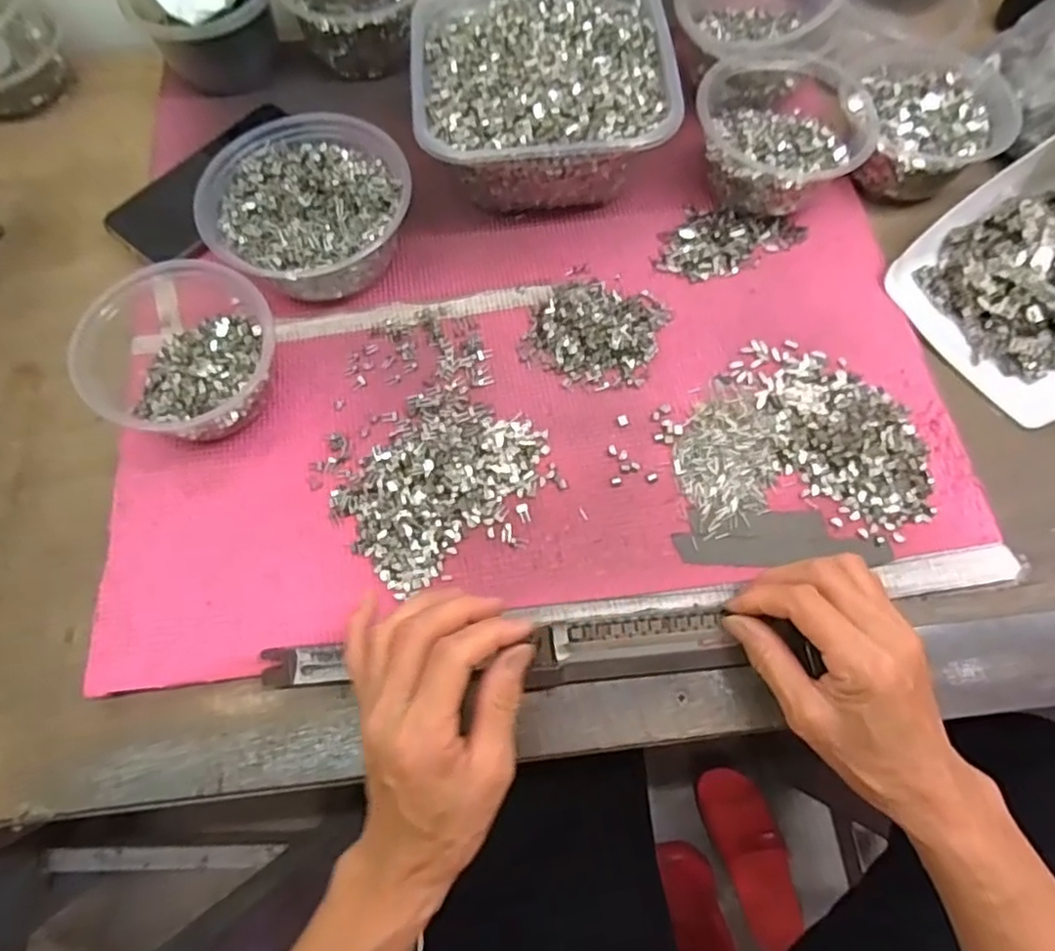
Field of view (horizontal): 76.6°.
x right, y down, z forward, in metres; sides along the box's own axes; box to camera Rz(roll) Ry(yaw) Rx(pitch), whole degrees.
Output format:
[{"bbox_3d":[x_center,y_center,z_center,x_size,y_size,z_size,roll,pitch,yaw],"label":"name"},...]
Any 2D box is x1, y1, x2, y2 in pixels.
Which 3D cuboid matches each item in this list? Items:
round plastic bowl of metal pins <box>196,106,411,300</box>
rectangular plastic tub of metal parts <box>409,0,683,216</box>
[{"bbox_3d":[-0.148,-0.178,0.459,0.128,0.057,0.132,0,69,1],"label":"round plastic bowl of metal pins"},{"bbox_3d":[0.010,-0.274,0.480,0.170,0.080,0.174,-3,69,0],"label":"rectangular plastic tub of metal parts"}]

